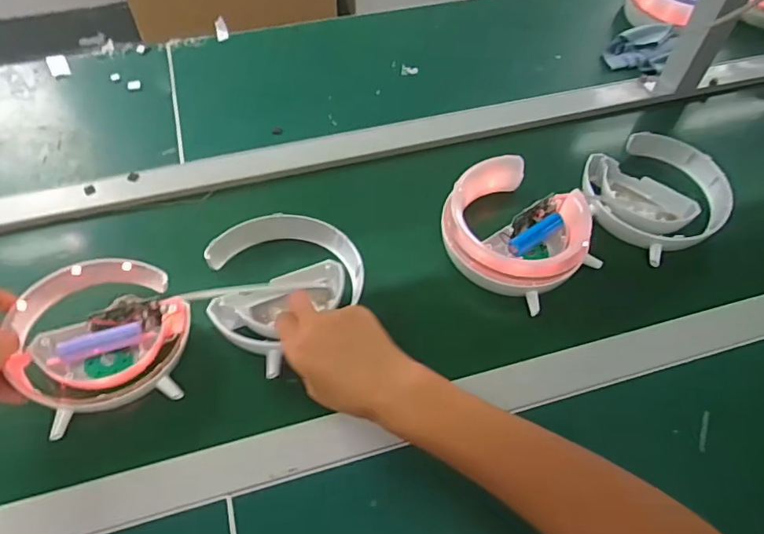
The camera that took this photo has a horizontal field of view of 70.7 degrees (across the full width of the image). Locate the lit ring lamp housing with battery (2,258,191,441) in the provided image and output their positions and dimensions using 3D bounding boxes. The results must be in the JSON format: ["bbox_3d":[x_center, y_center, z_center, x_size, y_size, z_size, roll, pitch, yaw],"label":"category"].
[{"bbox_3d":[-0.249,0.060,0.486,0.141,0.044,0.144,-20,58,-15],"label":"lit ring lamp housing with battery"}]

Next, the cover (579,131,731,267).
[{"bbox_3d":[0.313,-0.085,0.621,0.170,0.035,0.146,-25,60,-18],"label":"cover"}]

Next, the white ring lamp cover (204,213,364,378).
[{"bbox_3d":[-0.100,0.011,0.532,0.143,0.032,0.153,38,62,22],"label":"white ring lamp cover"}]

